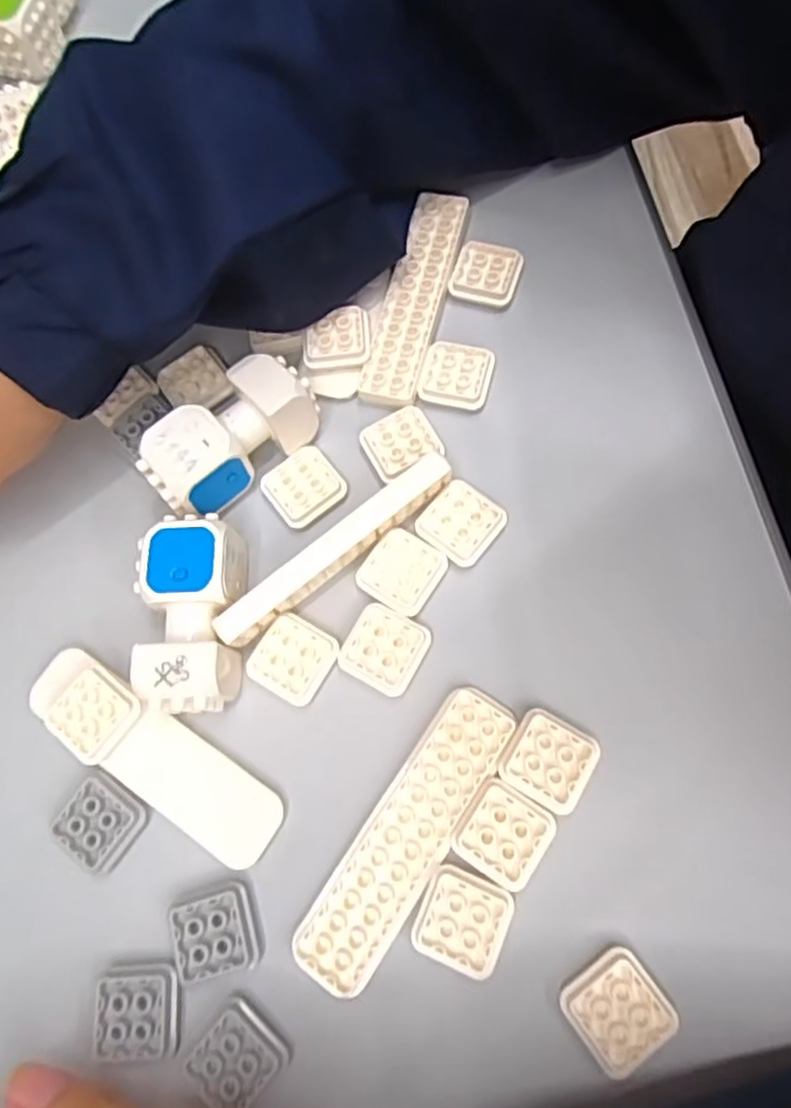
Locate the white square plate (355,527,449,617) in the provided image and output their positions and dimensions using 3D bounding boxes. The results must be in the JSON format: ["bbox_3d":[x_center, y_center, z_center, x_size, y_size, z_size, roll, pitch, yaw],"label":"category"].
[{"bbox_3d":[0.002,0.007,0.256,0.029,0.006,0.028,35,78,10],"label":"white square plate"}]

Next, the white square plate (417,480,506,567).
[{"bbox_3d":[0.025,-0.012,0.259,0.028,0.005,0.028,41,79,11],"label":"white square plate"}]

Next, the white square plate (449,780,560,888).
[{"bbox_3d":[0.036,0.093,0.226,0.028,0.007,0.028,31,78,9],"label":"white square plate"}]

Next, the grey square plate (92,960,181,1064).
[{"bbox_3d":[-0.084,0.148,0.220,0.027,0.004,0.025,-4,75,0],"label":"grey square plate"}]

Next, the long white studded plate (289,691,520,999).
[{"bbox_3d":[0.005,0.095,0.231,0.026,0.007,0.105,33,78,9],"label":"long white studded plate"}]

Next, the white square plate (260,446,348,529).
[{"bbox_3d":[-0.037,-0.027,0.269,0.027,0.004,0.028,-37,77,-8],"label":"white square plate"}]

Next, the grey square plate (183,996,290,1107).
[{"bbox_3d":[-0.050,0.160,0.214,0.025,0.009,0.025,38,79,10],"label":"grey square plate"}]

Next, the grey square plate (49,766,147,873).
[{"bbox_3d":[-0.105,0.093,0.238,0.029,0.006,0.026,35,78,10],"label":"grey square plate"}]

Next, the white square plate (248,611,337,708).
[{"bbox_3d":[-0.038,0.038,0.249,0.027,0.006,0.027,29,77,8],"label":"white square plate"}]

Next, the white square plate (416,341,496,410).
[{"bbox_3d":[0.025,-0.073,0.278,0.028,0.004,0.026,15,76,5],"label":"white square plate"}]

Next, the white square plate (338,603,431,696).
[{"bbox_3d":[-0.004,0.035,0.248,0.027,0.007,0.028,29,77,8],"label":"white square plate"}]

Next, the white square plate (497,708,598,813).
[{"bbox_3d":[0.052,0.070,0.232,0.027,0.009,0.028,30,77,9],"label":"white square plate"}]

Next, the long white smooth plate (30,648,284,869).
[{"bbox_3d":[-0.087,0.071,0.243,0.103,0.007,0.030,33,78,9],"label":"long white smooth plate"}]

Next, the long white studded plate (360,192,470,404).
[{"bbox_3d":[0.008,-0.111,0.290,0.025,0.004,0.102,15,76,5],"label":"long white studded plate"}]

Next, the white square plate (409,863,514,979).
[{"bbox_3d":[0.022,0.119,0.220,0.027,0.007,0.028,21,76,7],"label":"white square plate"}]

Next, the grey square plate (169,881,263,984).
[{"bbox_3d":[-0.060,0.126,0.225,0.026,0.007,0.026,-18,75,-4],"label":"grey square plate"}]

